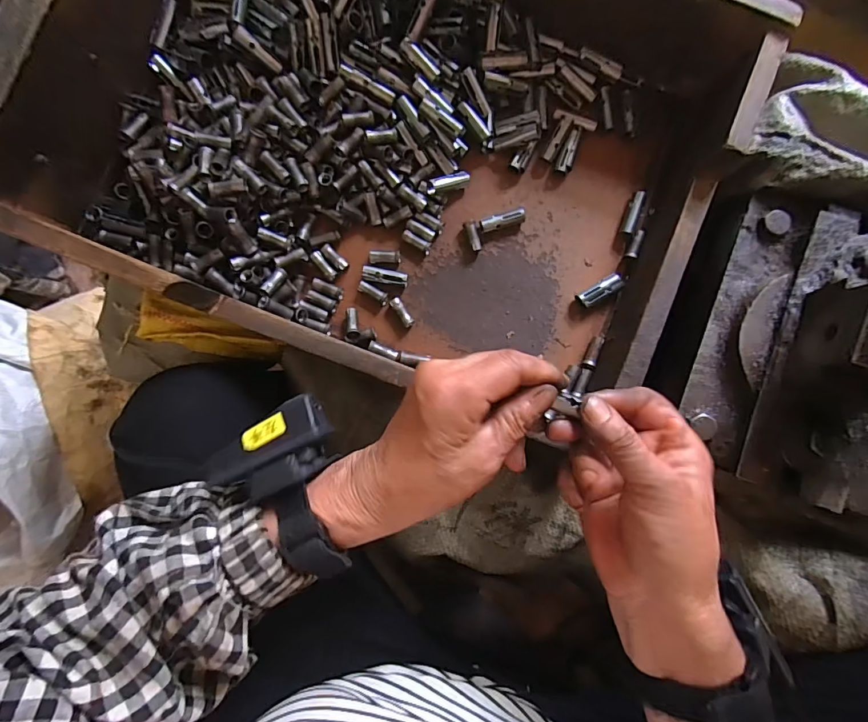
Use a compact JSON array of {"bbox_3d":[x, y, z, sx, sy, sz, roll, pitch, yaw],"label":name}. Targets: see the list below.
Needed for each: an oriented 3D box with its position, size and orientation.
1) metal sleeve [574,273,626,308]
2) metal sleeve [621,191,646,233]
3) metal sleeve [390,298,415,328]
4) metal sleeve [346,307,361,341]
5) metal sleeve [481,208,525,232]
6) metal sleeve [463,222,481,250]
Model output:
[{"bbox_3d":[0.137,-0.057,0.358,0.038,0.011,0.014,-30,84,-2],"label":"metal sleeve"},{"bbox_3d":[0.167,-0.124,0.360,0.011,0.008,0.036,17,85,3],"label":"metal sleeve"},{"bbox_3d":[-0.026,-0.040,0.357,0.009,0.011,0.025,-35,84,-2],"label":"metal sleeve"},{"bbox_3d":[-0.065,-0.031,0.350,0.010,0.008,0.028,-7,70,1],"label":"metal sleeve"},{"bbox_3d":[0.057,-0.116,0.359,0.037,0.010,0.010,-18,84,-1],"label":"metal sleeve"},{"bbox_3d":[0.033,-0.103,0.361,0.009,0.008,0.024,-16,84,0],"label":"metal sleeve"}]

